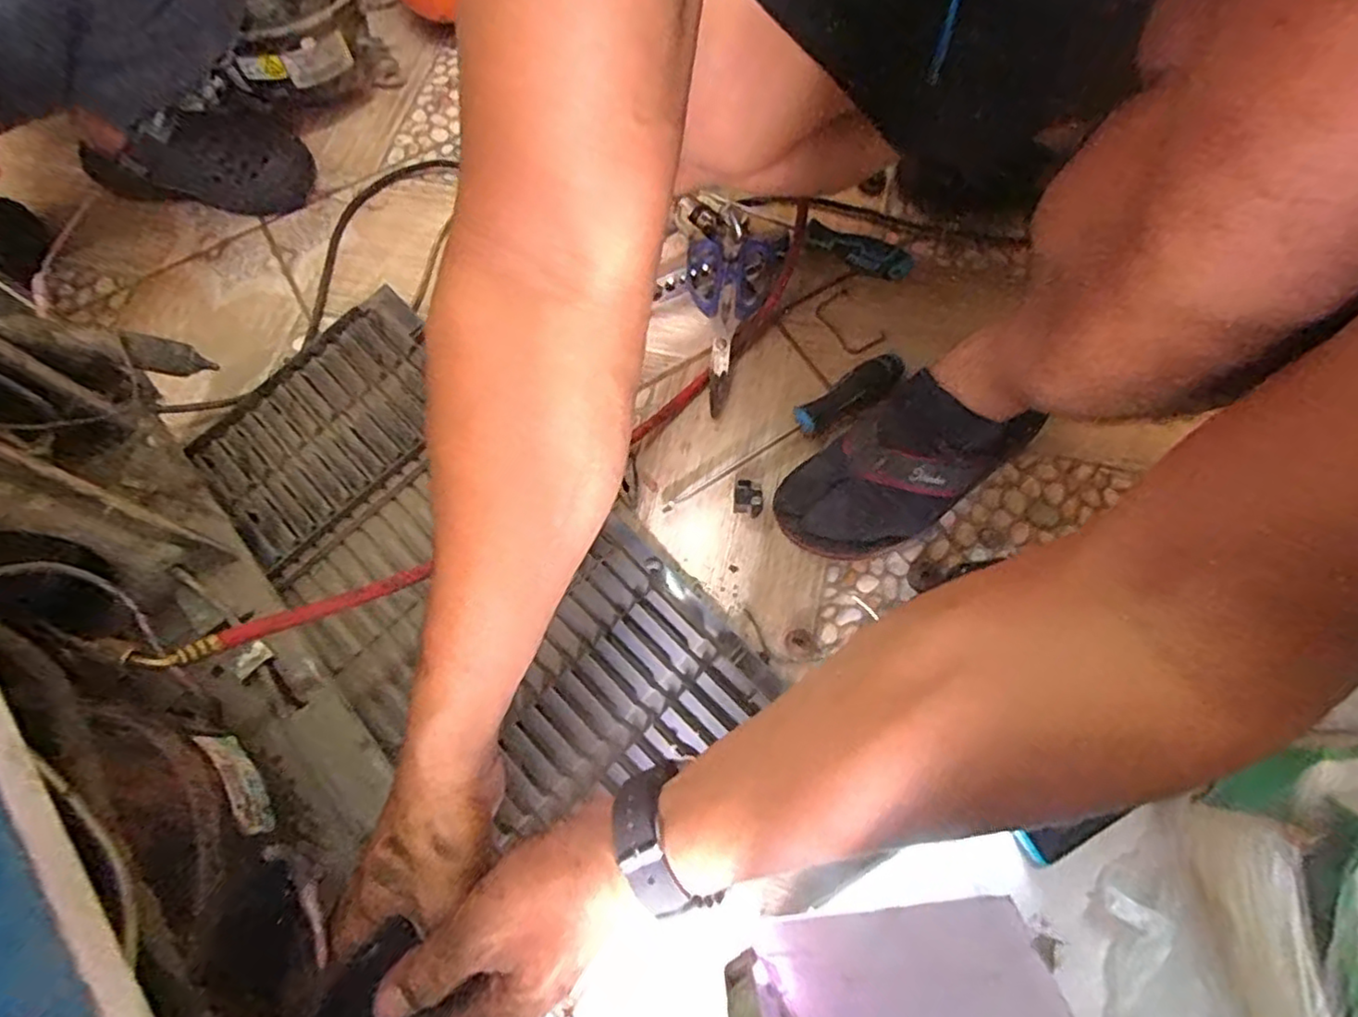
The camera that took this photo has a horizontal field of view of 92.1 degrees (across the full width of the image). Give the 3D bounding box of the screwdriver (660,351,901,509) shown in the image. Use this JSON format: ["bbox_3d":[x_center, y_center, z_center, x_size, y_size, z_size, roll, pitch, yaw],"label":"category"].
[{"bbox_3d":[0.092,-0.071,0.589,0.243,0.032,0.034,-27,71,-8],"label":"screwdriver"}]

